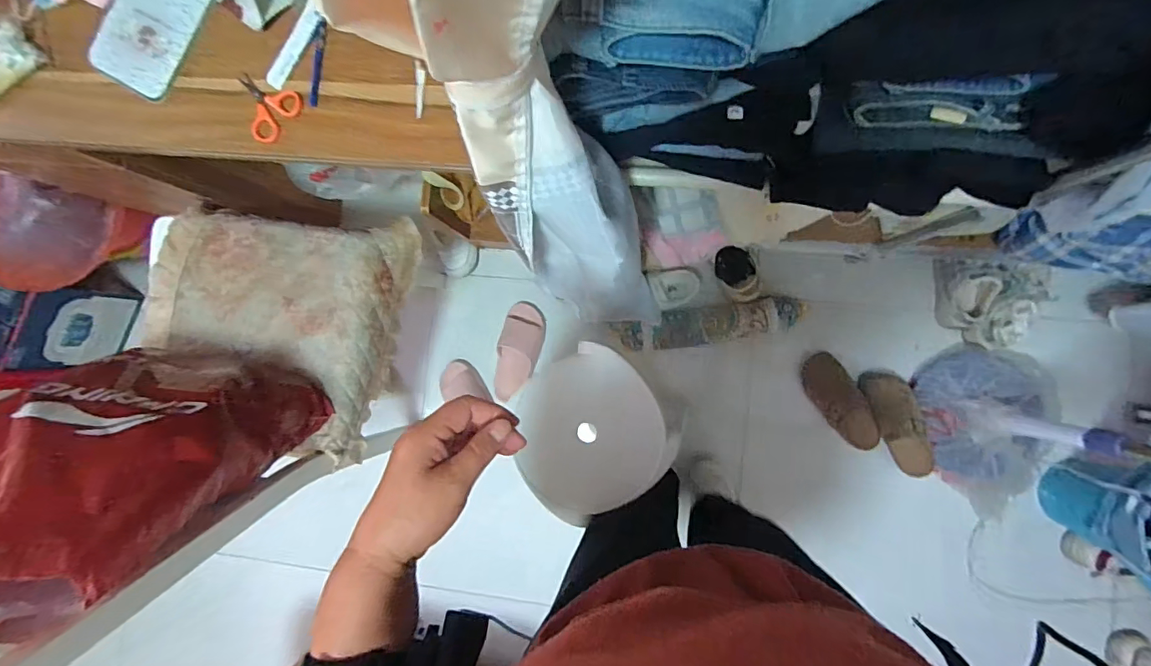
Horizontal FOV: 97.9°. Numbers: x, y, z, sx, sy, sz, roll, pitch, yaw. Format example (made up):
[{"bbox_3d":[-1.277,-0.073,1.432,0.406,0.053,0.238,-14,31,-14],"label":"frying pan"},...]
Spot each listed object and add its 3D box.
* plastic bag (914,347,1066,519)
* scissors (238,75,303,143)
[{"bbox_3d":[0.882,0.201,1.050,0.249,0.050,0.349,-12,87,7],"label":"plastic bag"},{"bbox_3d":[-0.339,-0.241,0.545,0.085,0.014,0.061,24,91,7],"label":"scissors"}]

